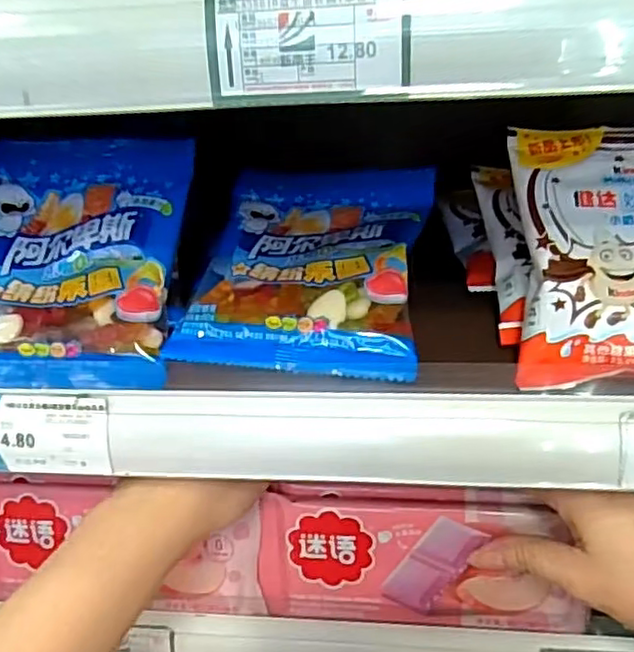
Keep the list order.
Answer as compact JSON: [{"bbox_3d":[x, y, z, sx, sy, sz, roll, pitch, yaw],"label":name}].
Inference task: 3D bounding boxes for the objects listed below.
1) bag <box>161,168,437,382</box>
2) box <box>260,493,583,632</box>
[{"bbox_3d":[-0.001,-0.035,0.351,0.116,0.030,0.150,5,48,12],"label":"bag"},{"bbox_3d":[0.059,0.138,0.377,0.183,0.079,0.020,0,16,8],"label":"box"}]

